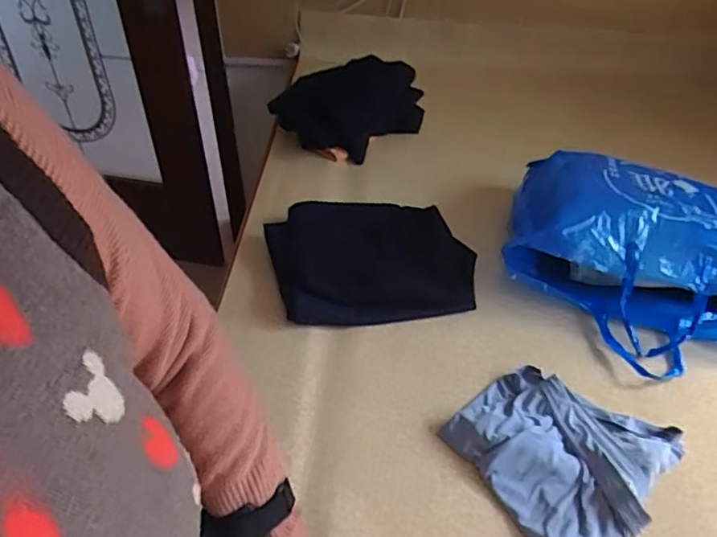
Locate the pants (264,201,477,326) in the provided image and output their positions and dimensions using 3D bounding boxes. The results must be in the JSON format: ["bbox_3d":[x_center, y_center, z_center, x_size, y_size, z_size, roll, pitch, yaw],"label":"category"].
[{"bbox_3d":[0.017,-0.022,0.916,0.310,0.050,0.266,-8,42,-12],"label":"pants"}]

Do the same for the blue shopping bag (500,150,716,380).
[{"bbox_3d":[0.451,-0.022,0.879,0.422,0.139,0.367,14,42,12],"label":"blue shopping bag"}]

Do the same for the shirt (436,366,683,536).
[{"bbox_3d":[0.243,0.211,0.685,0.242,0.036,0.224,-32,52,-33],"label":"shirt"}]

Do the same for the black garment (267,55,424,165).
[{"bbox_3d":[-0.015,-0.363,1.239,0.239,0.096,0.290,32,51,30],"label":"black garment"}]

